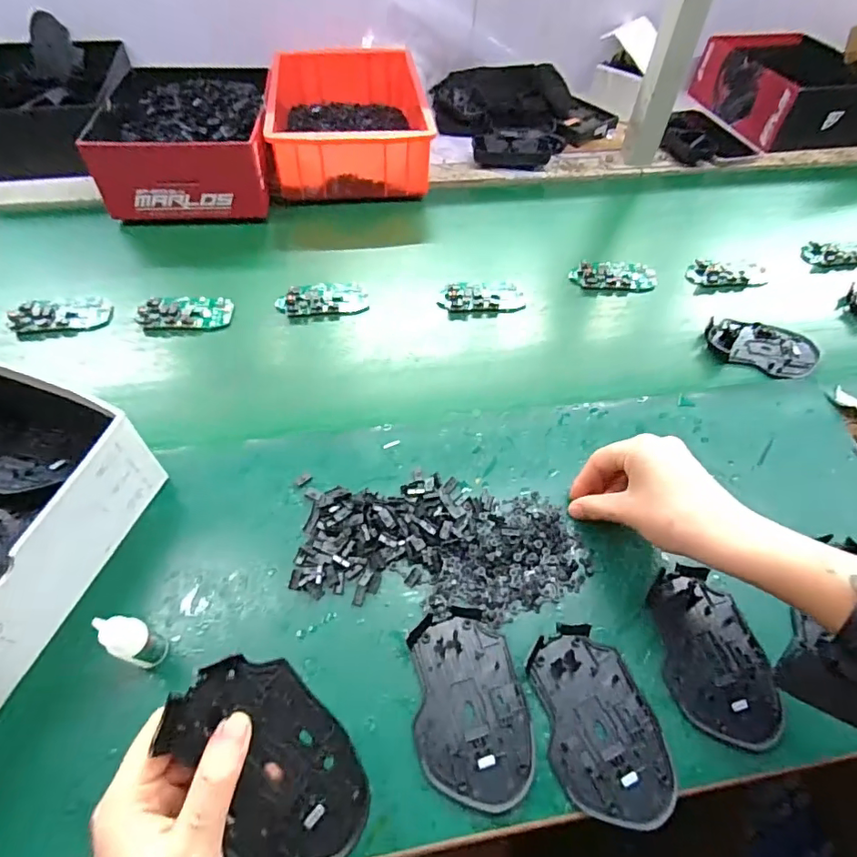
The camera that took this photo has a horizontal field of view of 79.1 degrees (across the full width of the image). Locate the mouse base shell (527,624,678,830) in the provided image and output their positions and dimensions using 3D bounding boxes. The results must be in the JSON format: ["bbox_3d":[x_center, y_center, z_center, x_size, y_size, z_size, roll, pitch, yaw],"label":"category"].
[{"bbox_3d":[0.112,0.189,0.337,0.071,0.012,0.112,-10,56,-10],"label":"mouse base shell"}]

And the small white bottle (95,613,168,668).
[{"bbox_3d":[-0.184,0.133,0.324,0.017,0.066,0.022,28,58,16],"label":"small white bottle"}]

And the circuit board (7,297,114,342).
[{"bbox_3d":[-0.377,-0.118,0.533,0.089,0.013,0.048,-13,56,-12],"label":"circuit board"}]

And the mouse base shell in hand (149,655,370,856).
[{"bbox_3d":[-0.082,0.173,0.269,0.068,0.014,0.112,-36,85,-23],"label":"mouse base shell in hand"}]

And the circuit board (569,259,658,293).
[{"bbox_3d":[0.217,-0.178,0.613,0.098,0.017,0.042,2,55,-1],"label":"circuit board"}]

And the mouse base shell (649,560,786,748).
[{"bbox_3d":[0.201,0.155,0.366,0.072,0.010,0.114,2,55,-1],"label":"mouse base shell"}]

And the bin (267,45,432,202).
[{"bbox_3d":[-0.114,-0.433,0.727,0.202,0.089,0.289,-7,55,-8],"label":"bin"}]

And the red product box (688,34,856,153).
[{"bbox_3d":[0.580,-0.551,0.841,0.202,0.088,0.234,-7,54,-7],"label":"red product box"}]

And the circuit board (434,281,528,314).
[{"bbox_3d":[0.061,-0.148,0.583,0.093,0.016,0.044,-3,55,-5],"label":"circuit board"}]

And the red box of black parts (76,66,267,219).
[{"bbox_3d":[-0.300,-0.366,0.664,0.197,0.089,0.219,-4,55,-6],"label":"red box of black parts"}]

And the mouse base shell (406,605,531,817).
[{"bbox_3d":[0.028,0.179,0.340,0.070,0.007,0.112,-5,55,-7],"label":"mouse base shell"}]

